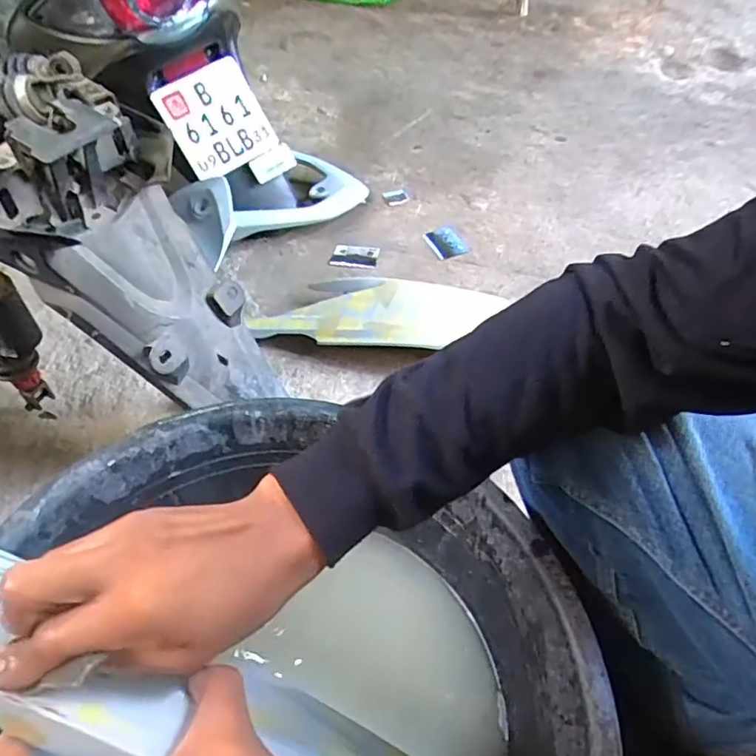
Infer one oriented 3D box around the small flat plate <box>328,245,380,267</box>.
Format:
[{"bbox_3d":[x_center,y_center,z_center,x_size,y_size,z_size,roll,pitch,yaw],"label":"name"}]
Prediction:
[{"bbox_3d":[-0.044,-0.233,1.092,0.091,0.012,0.068,9,50,10],"label":"small flat plate"}]

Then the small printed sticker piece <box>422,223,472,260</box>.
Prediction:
[{"bbox_3d":[0.131,-0.266,1.102,0.070,0.010,0.106,-16,50,-11],"label":"small printed sticker piece"}]

